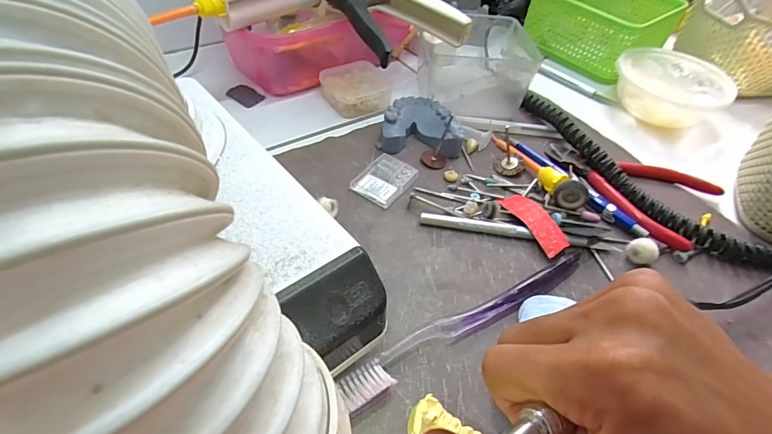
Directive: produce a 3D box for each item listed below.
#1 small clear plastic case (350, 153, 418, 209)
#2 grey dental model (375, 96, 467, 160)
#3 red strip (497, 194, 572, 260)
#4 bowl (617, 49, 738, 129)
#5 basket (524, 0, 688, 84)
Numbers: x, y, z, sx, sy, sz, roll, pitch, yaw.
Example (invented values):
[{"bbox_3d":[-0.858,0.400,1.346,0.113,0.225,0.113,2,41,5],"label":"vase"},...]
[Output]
[{"bbox_3d":[0.000,-0.029,0.328,0.036,0.007,0.046,33,53,21],"label":"small clear plastic case"},{"bbox_3d":[0.030,-0.076,0.363,0.066,0.022,0.054,7,48,-1],"label":"grey dental model"},{"bbox_3d":[0.105,0.003,0.307,0.020,0.012,0.057,-19,53,-22],"label":"red strip"},{"bbox_3d":[0.278,-0.121,0.424,0.089,0.046,0.097,3,48,-4],"label":"bowl"},{"bbox_3d":[0.247,-0.225,0.496,0.143,0.057,0.133,-30,58,-29],"label":"basket"}]

